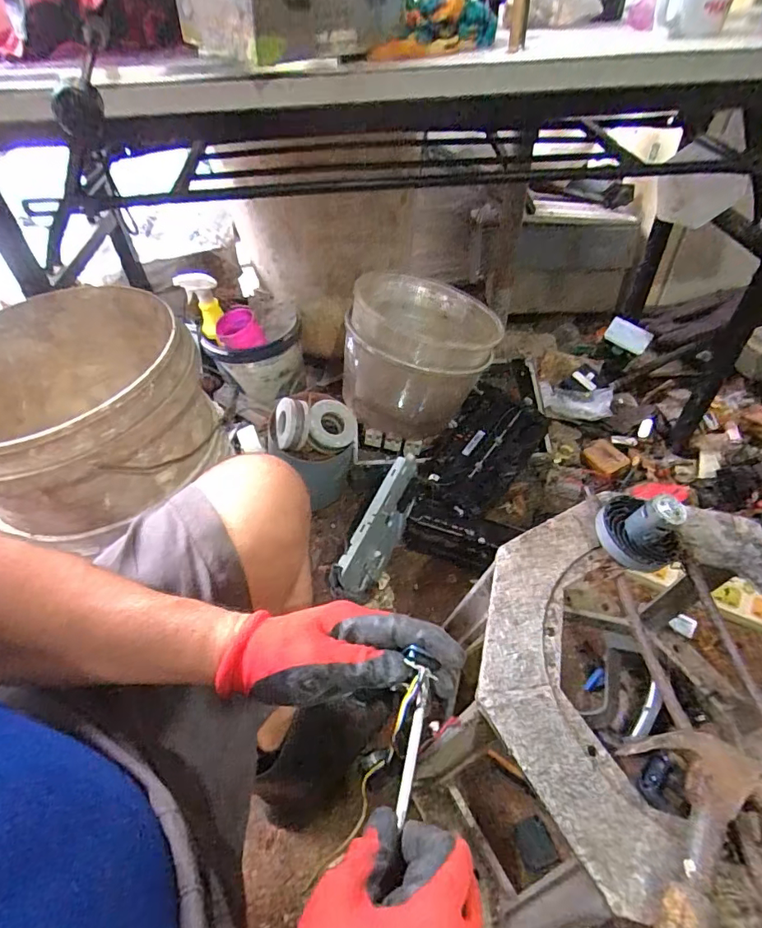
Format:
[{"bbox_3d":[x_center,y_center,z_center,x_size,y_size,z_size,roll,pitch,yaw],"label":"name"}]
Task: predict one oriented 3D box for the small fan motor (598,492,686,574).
[{"bbox_3d":[0.276,0.063,0.506,0.083,0.058,0.072,32,57,29],"label":"small fan motor"}]

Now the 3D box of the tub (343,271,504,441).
[{"bbox_3d":[0.077,-0.234,0.998,0.278,0.231,0.287,-2,47,2],"label":"tub"}]

